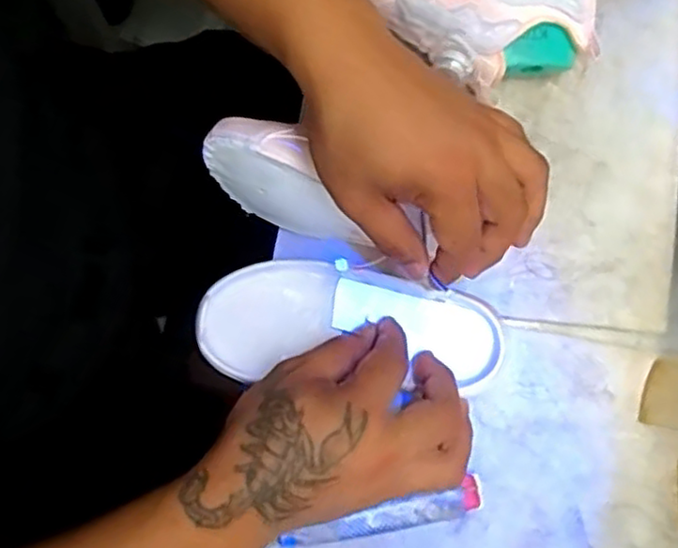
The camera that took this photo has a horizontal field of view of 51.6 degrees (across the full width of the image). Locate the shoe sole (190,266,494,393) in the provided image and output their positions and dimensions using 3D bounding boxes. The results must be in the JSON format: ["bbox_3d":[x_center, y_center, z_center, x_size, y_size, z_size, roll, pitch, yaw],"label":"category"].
[{"bbox_3d":[0.008,0.031,0.431,0.177,0.031,0.072,5,77,0],"label":"shoe sole"}]

